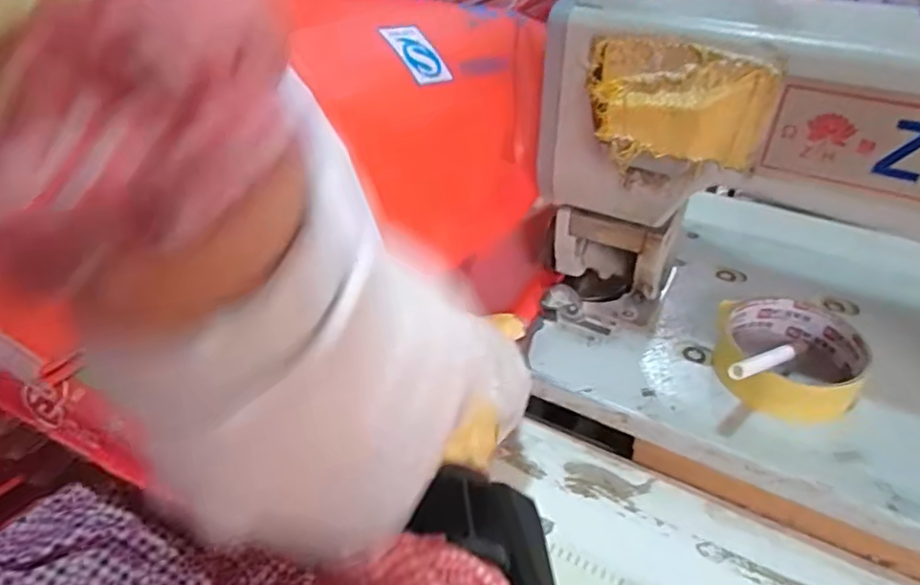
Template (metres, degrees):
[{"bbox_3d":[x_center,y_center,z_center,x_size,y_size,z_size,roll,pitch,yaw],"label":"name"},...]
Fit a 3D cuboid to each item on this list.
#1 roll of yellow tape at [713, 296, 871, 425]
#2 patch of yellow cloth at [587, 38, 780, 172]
[{"bbox_3d":[0.205,0.039,0.366,0.087,0.029,0.082,0,40,0],"label":"roll of yellow tape"},{"bbox_3d":[0.106,-0.095,0.297,0.087,0.052,0.018,18,44,21],"label":"patch of yellow cloth"}]

